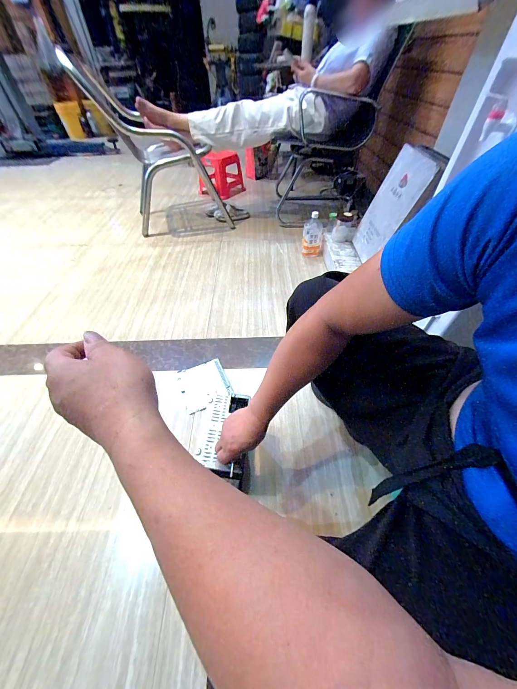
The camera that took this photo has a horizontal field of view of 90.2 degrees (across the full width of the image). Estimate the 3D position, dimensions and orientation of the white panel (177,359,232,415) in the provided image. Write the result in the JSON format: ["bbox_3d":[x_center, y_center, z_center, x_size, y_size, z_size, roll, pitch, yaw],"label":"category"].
[{"bbox_3d":[-0.189,0.136,0.893,0.155,0.009,0.182,-19,51,-15],"label":"white panel"}]

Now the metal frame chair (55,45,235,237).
[{"bbox_3d":[-0.525,-1.077,1.475,0.638,0.760,0.482,-9,49,-7],"label":"metal frame chair"}]

